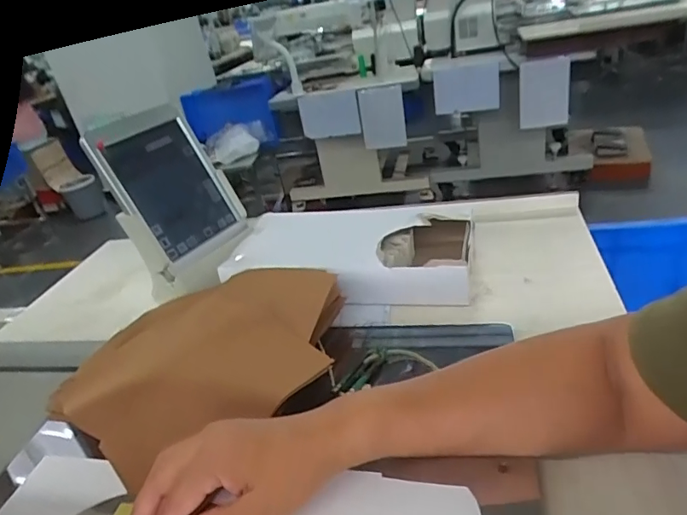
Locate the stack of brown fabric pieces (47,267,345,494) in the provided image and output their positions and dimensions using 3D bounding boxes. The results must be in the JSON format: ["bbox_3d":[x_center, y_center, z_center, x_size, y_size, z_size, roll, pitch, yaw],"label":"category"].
[{"bbox_3d":[-0.140,0.093,0.490,0.282,0.069,0.219,-15,28,-5],"label":"stack of brown fabric pieces"}]

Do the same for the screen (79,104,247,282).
[{"bbox_3d":[-0.242,-0.097,0.677,0.037,0.208,0.153,-14,22,44],"label":"screen"}]

